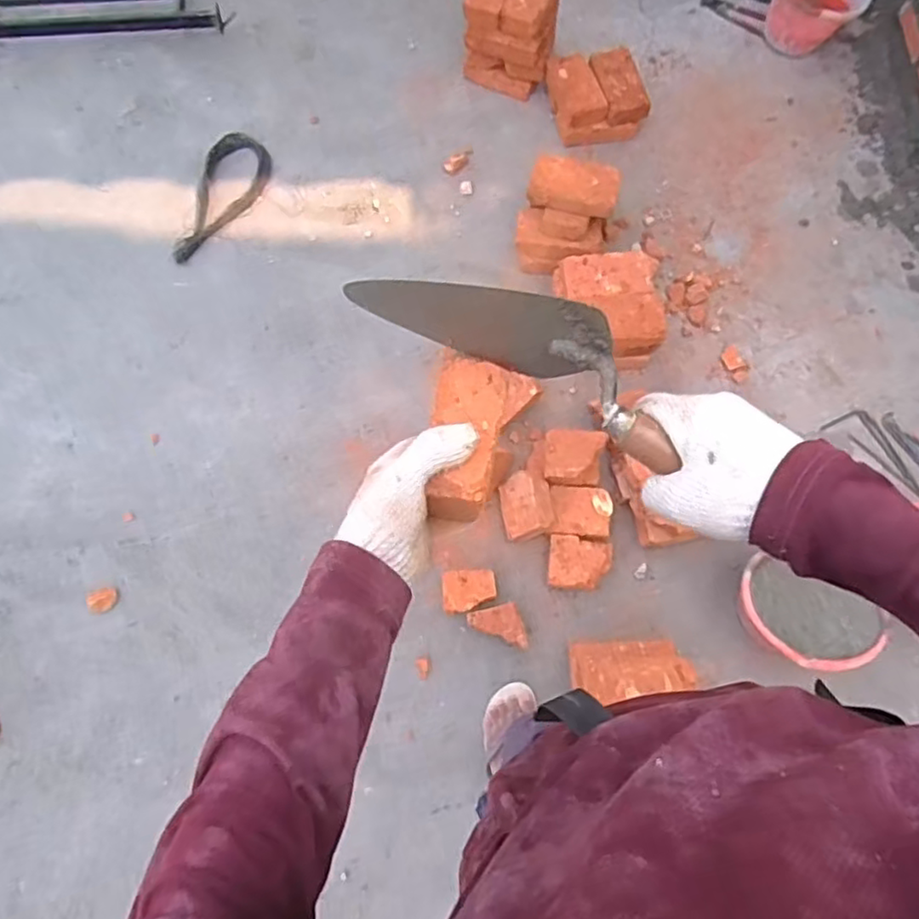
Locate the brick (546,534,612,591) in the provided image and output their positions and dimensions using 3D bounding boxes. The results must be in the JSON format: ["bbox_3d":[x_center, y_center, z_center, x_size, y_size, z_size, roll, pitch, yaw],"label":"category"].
[{"bbox_3d":[0.252,0.214,1.319,0.133,0.043,0.106,3,71,2],"label":"brick"}]

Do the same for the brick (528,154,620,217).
[{"bbox_3d":[0.263,-0.629,1.465,0.195,0.055,0.117,15,71,4],"label":"brick"}]

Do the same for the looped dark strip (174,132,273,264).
[{"bbox_3d":[-0.604,-0.672,1.616,0.162,0.060,0.397,14,72,6],"label":"looped dark strip"}]

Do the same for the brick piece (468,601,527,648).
[{"bbox_3d":[0.077,0.339,1.271,0.100,0.034,0.090,-15,72,-6],"label":"brick piece"}]

